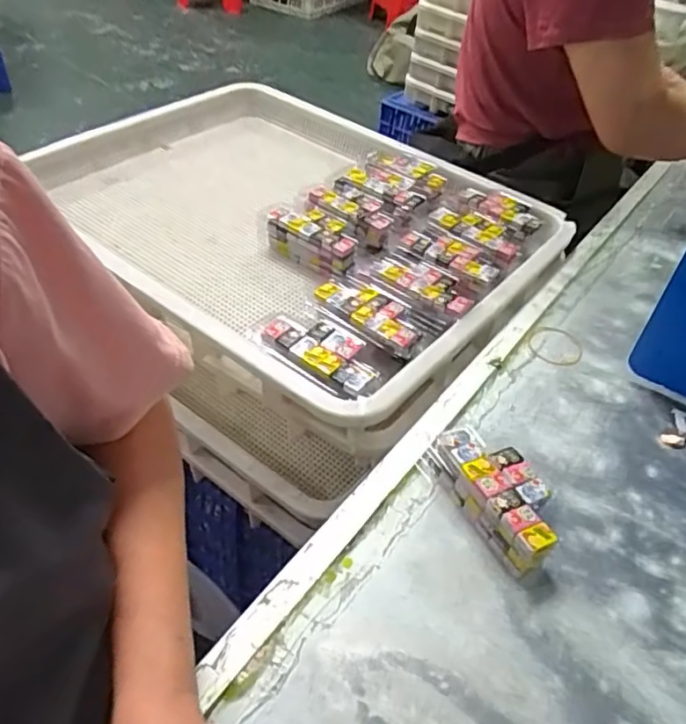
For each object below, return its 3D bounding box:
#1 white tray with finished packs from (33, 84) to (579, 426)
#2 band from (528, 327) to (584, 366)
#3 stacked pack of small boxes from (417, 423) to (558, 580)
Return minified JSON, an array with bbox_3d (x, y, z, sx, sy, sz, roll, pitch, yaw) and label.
[{"bbox_3d":[-0.084,-0.214,0.824,0.677,0.042,0.486,34,51,27],"label":"white tray with finished packs"},{"bbox_3d":[0.230,-0.019,0.652,0.056,0.004,0.065,17,44,15],"label":"band"},{"bbox_3d":[0.122,0.103,0.486,0.055,0.040,0.122,-22,48,-25],"label":"stacked pack of small boxes"}]

